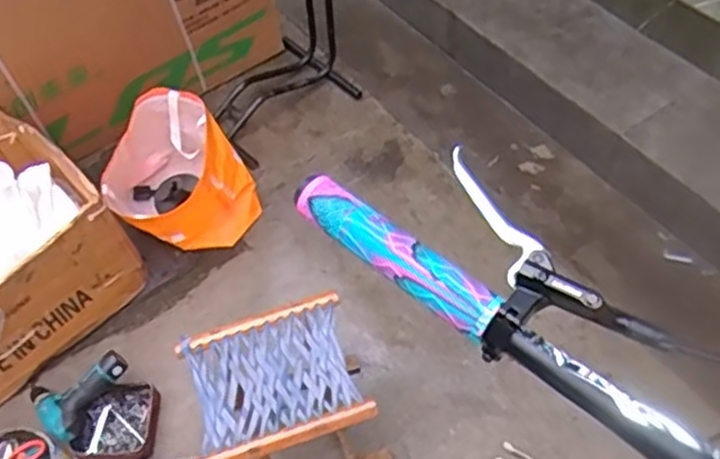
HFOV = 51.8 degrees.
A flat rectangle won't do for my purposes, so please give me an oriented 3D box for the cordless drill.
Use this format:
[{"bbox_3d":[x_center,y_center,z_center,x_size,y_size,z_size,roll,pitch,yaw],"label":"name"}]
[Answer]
[{"bbox_3d":[-0.604,0.332,1.571,0.238,0.073,0.183,-39,57,1],"label":"cordless drill"}]

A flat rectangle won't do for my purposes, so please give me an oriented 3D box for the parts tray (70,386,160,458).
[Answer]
[{"bbox_3d":[-0.510,0.410,1.559,0.160,0.054,0.152,-2,53,4],"label":"parts tray"}]

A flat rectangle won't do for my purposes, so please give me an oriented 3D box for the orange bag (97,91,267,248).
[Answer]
[{"bbox_3d":[-0.455,-0.128,1.789,0.303,0.253,0.316,-33,57,-17],"label":"orange bag"}]

